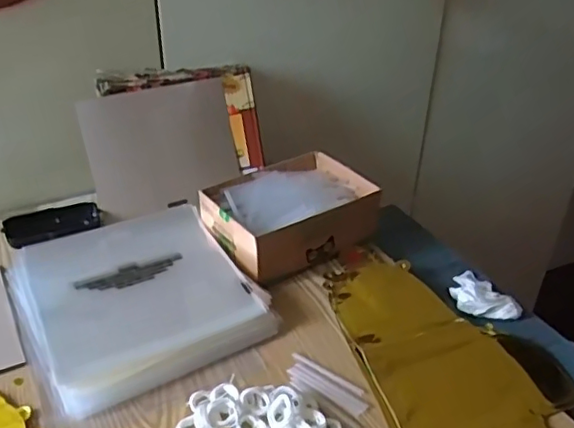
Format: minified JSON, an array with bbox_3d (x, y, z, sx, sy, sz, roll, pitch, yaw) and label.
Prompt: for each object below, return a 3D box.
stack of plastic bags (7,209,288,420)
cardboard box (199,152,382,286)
[{"bbox_3d":[-0.158,0.082,0.614,0.217,0.031,0.224,-17,38,-26],"label":"stack of plastic bags"},{"bbox_3d":[0.003,-0.002,0.705,0.189,0.064,0.145,-21,40,-31],"label":"cardboard box"}]

